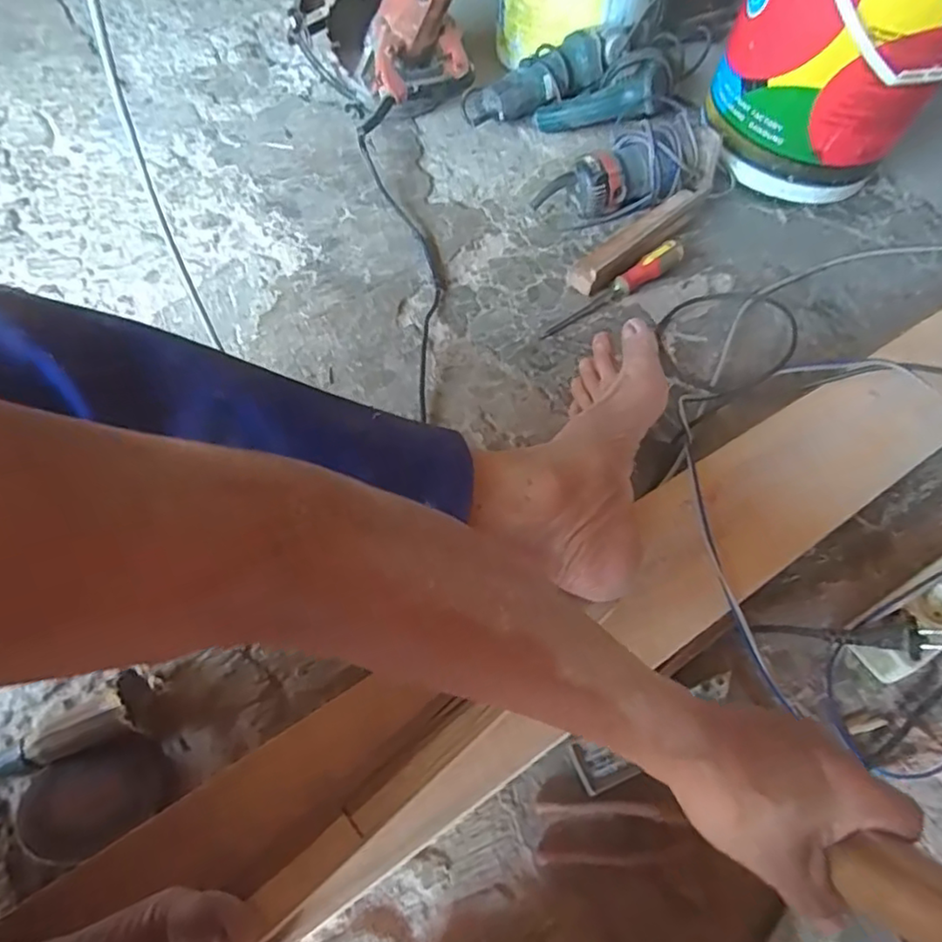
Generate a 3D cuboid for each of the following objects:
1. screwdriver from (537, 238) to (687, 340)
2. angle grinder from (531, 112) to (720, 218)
[{"bbox_3d":[0.182,-0.229,0.786,0.227,0.029,0.028,-32,64,-19],"label":"screwdriver"},{"bbox_3d":[0.215,-0.406,0.864,0.249,0.089,0.093,-25,62,-16],"label":"angle grinder"}]

